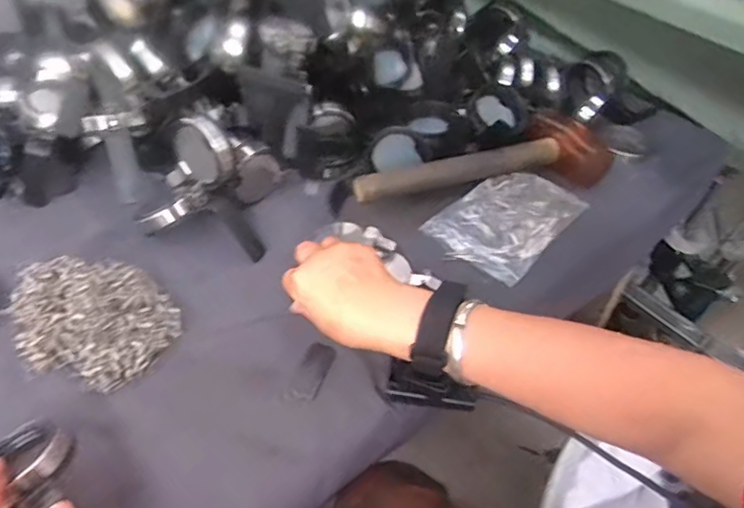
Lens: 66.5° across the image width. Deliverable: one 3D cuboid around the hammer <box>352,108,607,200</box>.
[{"bbox_3d":[0.114,-0.106,0.635,0.293,0.044,0.097,-9,46,-14],"label":"hammer"}]

